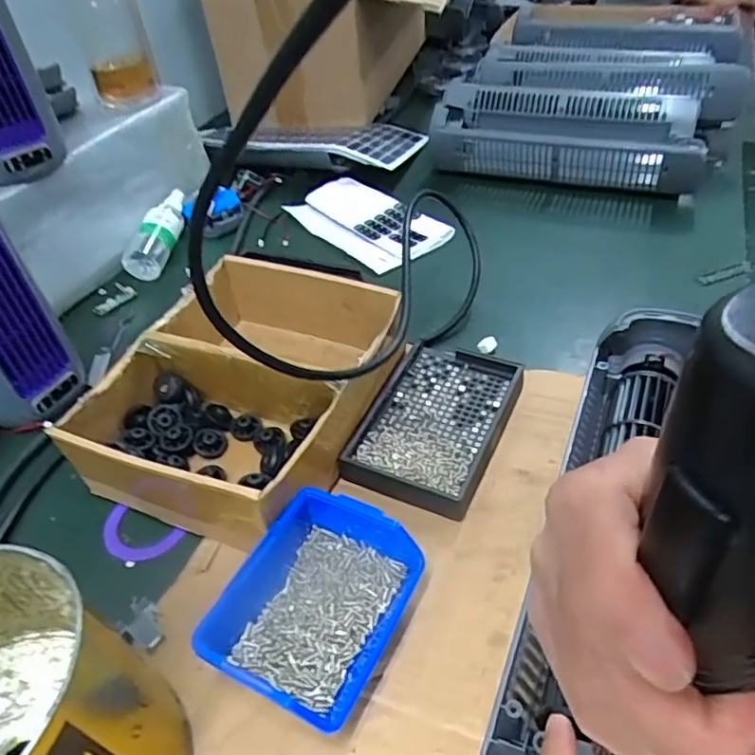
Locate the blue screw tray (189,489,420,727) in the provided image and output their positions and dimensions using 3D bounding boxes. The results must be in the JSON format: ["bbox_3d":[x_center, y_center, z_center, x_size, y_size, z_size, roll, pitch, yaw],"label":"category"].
[{"bbox_3d":[-0.037,0.124,0.335,0.089,0.047,0.109,19,48,26],"label":"blue screw tray"}]

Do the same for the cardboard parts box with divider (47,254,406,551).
[{"bbox_3d":[-0.095,0.005,0.446,0.177,0.067,0.207,12,45,19],"label":"cardboard parts box with divider"}]

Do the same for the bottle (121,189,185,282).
[{"bbox_3d":[-0.241,-0.155,0.662,0.036,0.036,0.104,7,59,14],"label":"bottle"}]

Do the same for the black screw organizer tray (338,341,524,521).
[{"bbox_3d":[0.044,0.030,0.448,0.095,0.022,0.141,15,47,22],"label":"black screw organizer tray"}]

